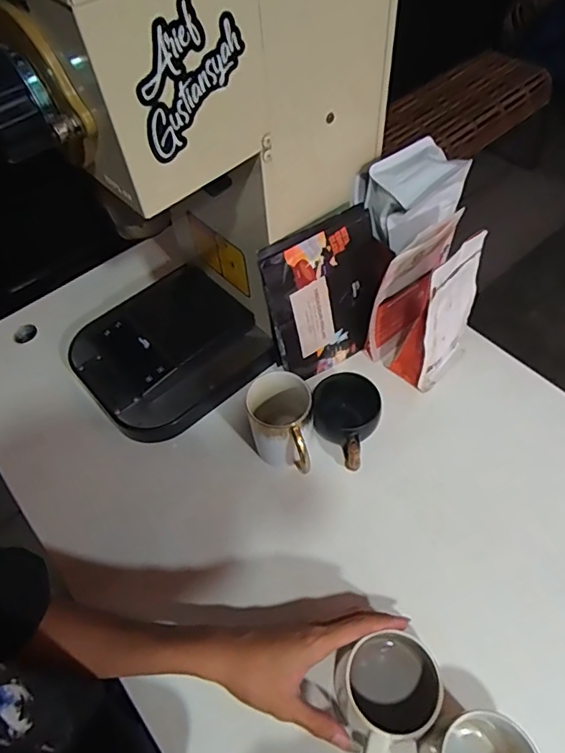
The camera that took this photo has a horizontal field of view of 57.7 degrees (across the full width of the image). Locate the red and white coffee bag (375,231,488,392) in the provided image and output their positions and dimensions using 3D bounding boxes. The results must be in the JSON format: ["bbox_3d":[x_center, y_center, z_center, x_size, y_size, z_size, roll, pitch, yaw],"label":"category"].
[{"bbox_3d":[0.177,-0.083,0.622,0.100,0.188,0.084,-38,61,-20],"label":"red and white coffee bag"}]

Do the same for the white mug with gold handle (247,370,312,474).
[{"bbox_3d":[-0.002,0.058,0.582,0.073,0.098,0.087,-1,55,3],"label":"white mug with gold handle"}]

